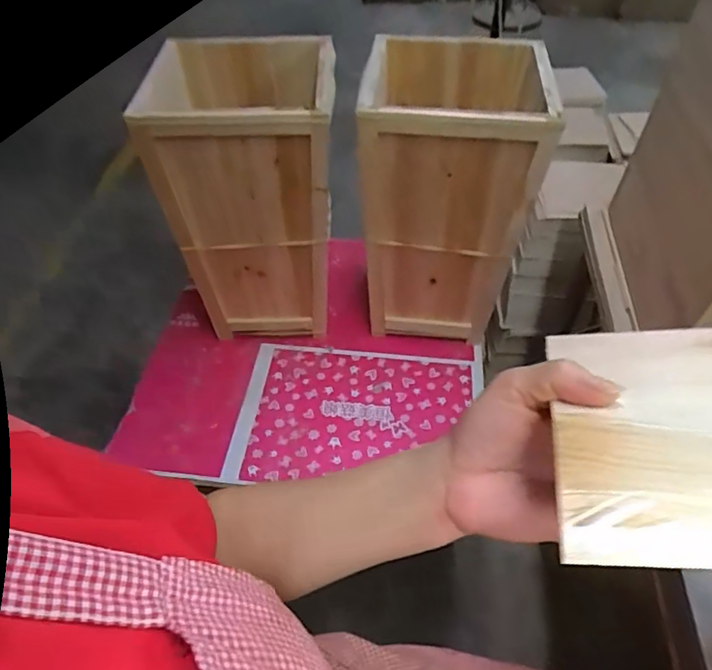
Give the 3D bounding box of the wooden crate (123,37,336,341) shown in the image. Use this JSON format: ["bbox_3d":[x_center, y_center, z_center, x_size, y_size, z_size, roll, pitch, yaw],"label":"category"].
[{"bbox_3d":[-0.162,-0.245,0.900,0.251,0.442,0.316,0,49,1],"label":"wooden crate"}]

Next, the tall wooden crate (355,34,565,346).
[{"bbox_3d":[0.145,-0.224,0.897,0.253,0.476,0.273,3,49,4],"label":"tall wooden crate"}]

